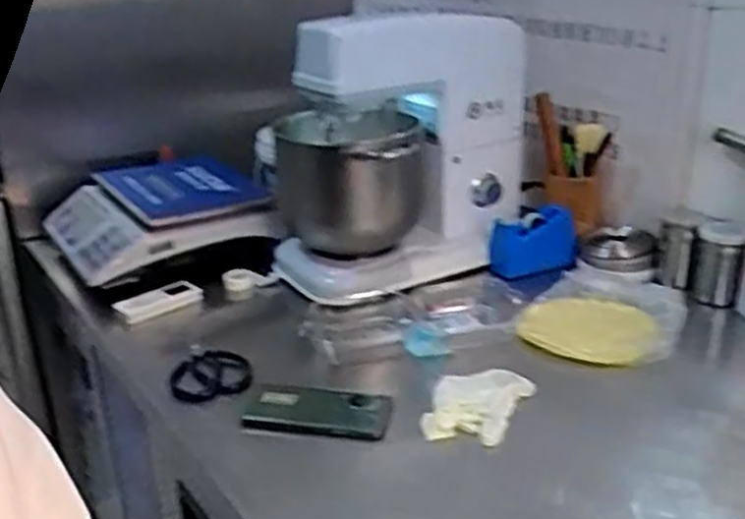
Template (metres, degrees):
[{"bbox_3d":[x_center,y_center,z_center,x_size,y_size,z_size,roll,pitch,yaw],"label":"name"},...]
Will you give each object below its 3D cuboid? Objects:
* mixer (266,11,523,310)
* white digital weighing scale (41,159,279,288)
[{"bbox_3d":[0.042,-0.165,1.245,0.259,0.395,0.380,20,31,40],"label":"mixer"},{"bbox_3d":[-0.371,-0.086,1.343,0.316,0.104,0.303,-14,26,-28],"label":"white digital weighing scale"}]

